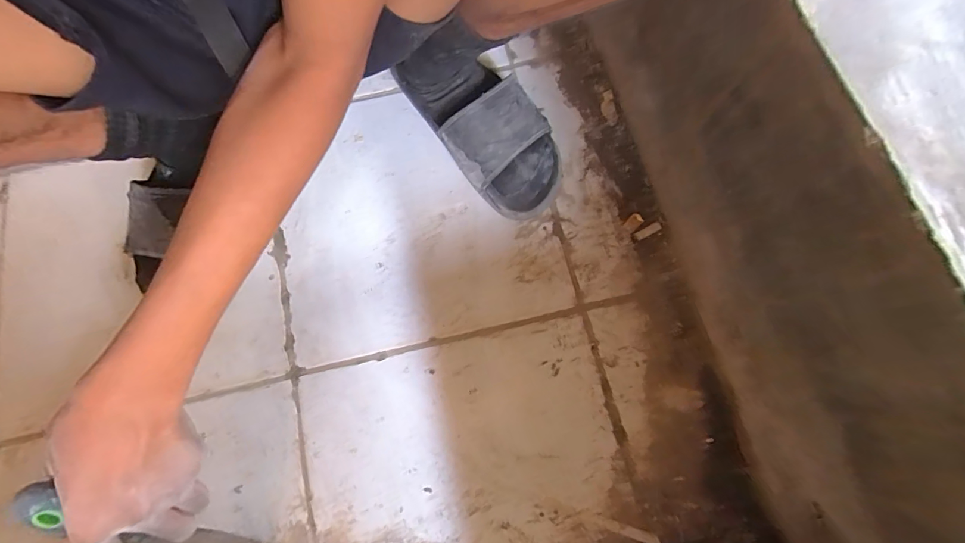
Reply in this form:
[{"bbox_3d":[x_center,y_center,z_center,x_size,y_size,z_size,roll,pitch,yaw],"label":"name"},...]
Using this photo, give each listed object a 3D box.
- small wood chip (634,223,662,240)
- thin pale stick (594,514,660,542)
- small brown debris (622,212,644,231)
[{"bbox_3d":[0.175,-0.043,0.438,0.030,0.004,0.009,-27,77,-6],"label":"small wood chip"},{"bbox_3d":[0.133,0.238,0.379,0.060,0.004,0.009,19,77,5],"label":"thin pale stick"},{"bbox_3d":[0.162,-0.053,0.446,0.020,0.007,0.014,-38,78,-8],"label":"small brown debris"}]

